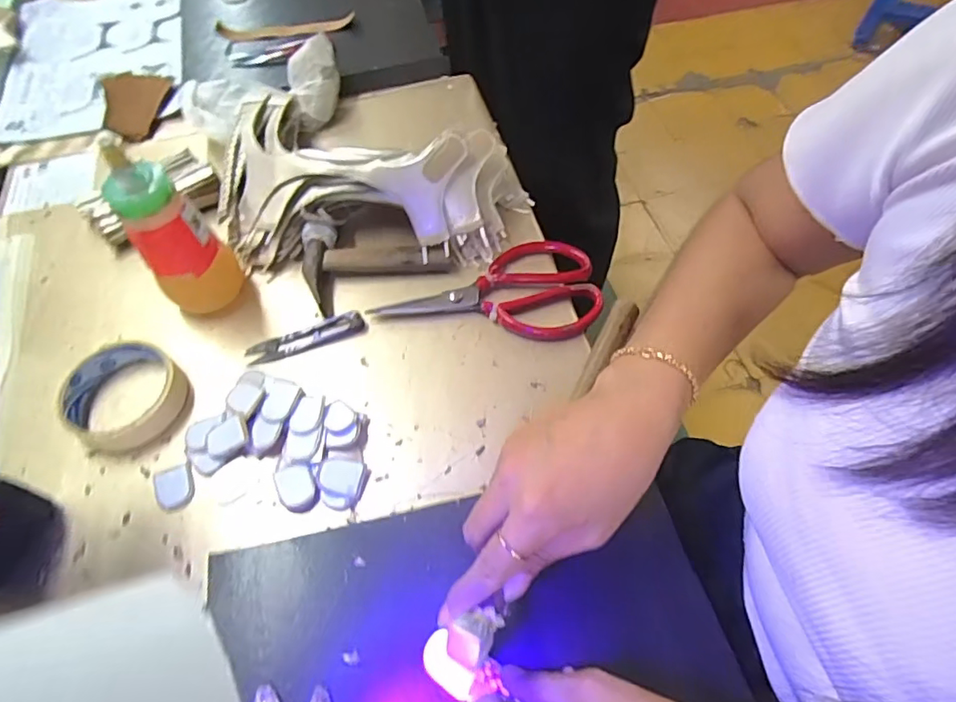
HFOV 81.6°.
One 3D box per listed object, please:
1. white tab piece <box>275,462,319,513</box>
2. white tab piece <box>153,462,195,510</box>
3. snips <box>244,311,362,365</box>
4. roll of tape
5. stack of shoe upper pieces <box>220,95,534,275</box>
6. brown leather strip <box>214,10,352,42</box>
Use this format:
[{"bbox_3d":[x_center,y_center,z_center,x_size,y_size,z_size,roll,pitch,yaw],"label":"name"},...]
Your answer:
[{"bbox_3d":[-0.130,0.098,0.399,0.027,0.008,0.036,-17,60,-8],"label":"white tab piece"},{"bbox_3d":[-0.224,0.100,0.406,0.028,0.004,0.033,-19,60,-9],"label":"white tab piece"},{"bbox_3d":[-0.145,-0.011,0.466,0.098,0.010,0.022,-18,60,-8],"label":"snips"},{"bbox_3d":[-0.276,0.033,0.432,0.088,0.027,0.082,-1,59,2],"label":"roll of tape"},{"bbox_3d":[-0.101,-0.179,0.525,0.284,0.077,0.214,2,60,4],"label":"stack of shoe upper pieces"},{"bbox_3d":[-0.237,-0.406,0.689,0.163,0.022,0.030,-8,59,-2],"label":"brown leather strip"}]

